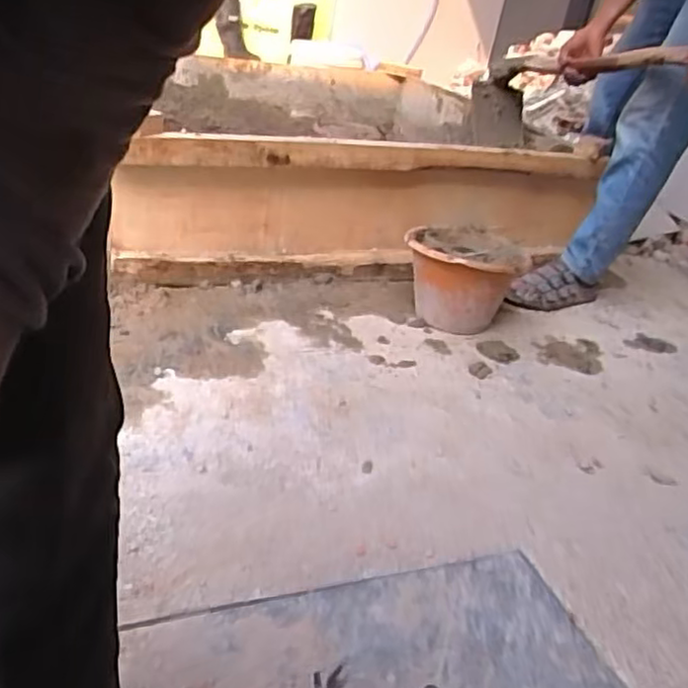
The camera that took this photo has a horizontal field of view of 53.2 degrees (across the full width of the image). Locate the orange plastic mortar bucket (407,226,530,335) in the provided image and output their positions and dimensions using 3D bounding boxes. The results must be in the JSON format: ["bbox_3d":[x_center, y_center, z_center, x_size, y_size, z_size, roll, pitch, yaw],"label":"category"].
[{"bbox_3d":[0.246,-0.146,1.478,0.227,0.180,0.244,11,26,-1],"label":"orange plastic mortar bucket"}]

